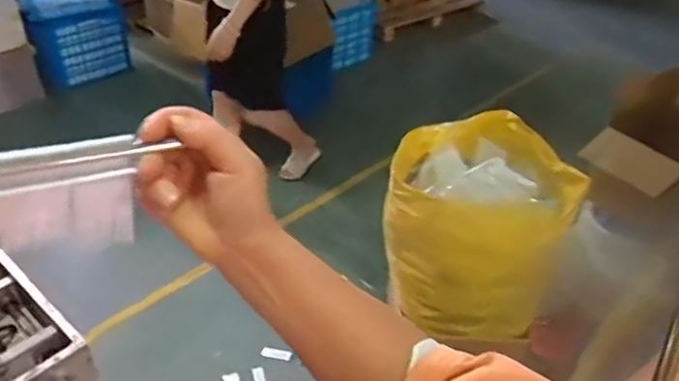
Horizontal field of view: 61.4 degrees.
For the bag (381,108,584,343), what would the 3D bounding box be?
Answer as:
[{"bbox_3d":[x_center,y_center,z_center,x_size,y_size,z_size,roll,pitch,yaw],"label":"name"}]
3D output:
[{"bbox_3d":[0.289,0.058,1.219,0.377,0.290,0.403,12,37,13],"label":"bag"}]

